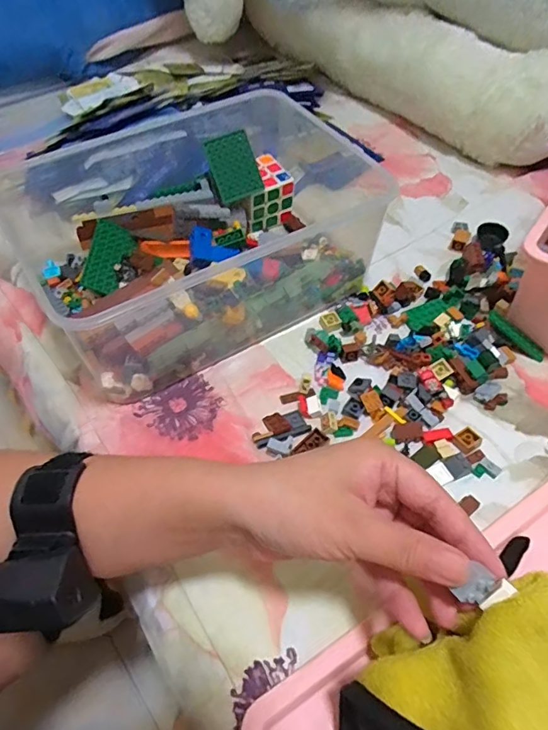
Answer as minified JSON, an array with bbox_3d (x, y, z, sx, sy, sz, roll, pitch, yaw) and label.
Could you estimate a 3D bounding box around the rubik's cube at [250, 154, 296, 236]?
[{"bbox_3d":[-0.013,-0.196,0.551,0.060,0.055,0.056,-24,58,-13],"label":"rubik's cube"}]

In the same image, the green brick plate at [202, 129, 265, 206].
[{"bbox_3d":[-0.043,-0.207,0.505,0.050,0.064,0.006,-26,17,-10],"label":"green brick plate"}]

